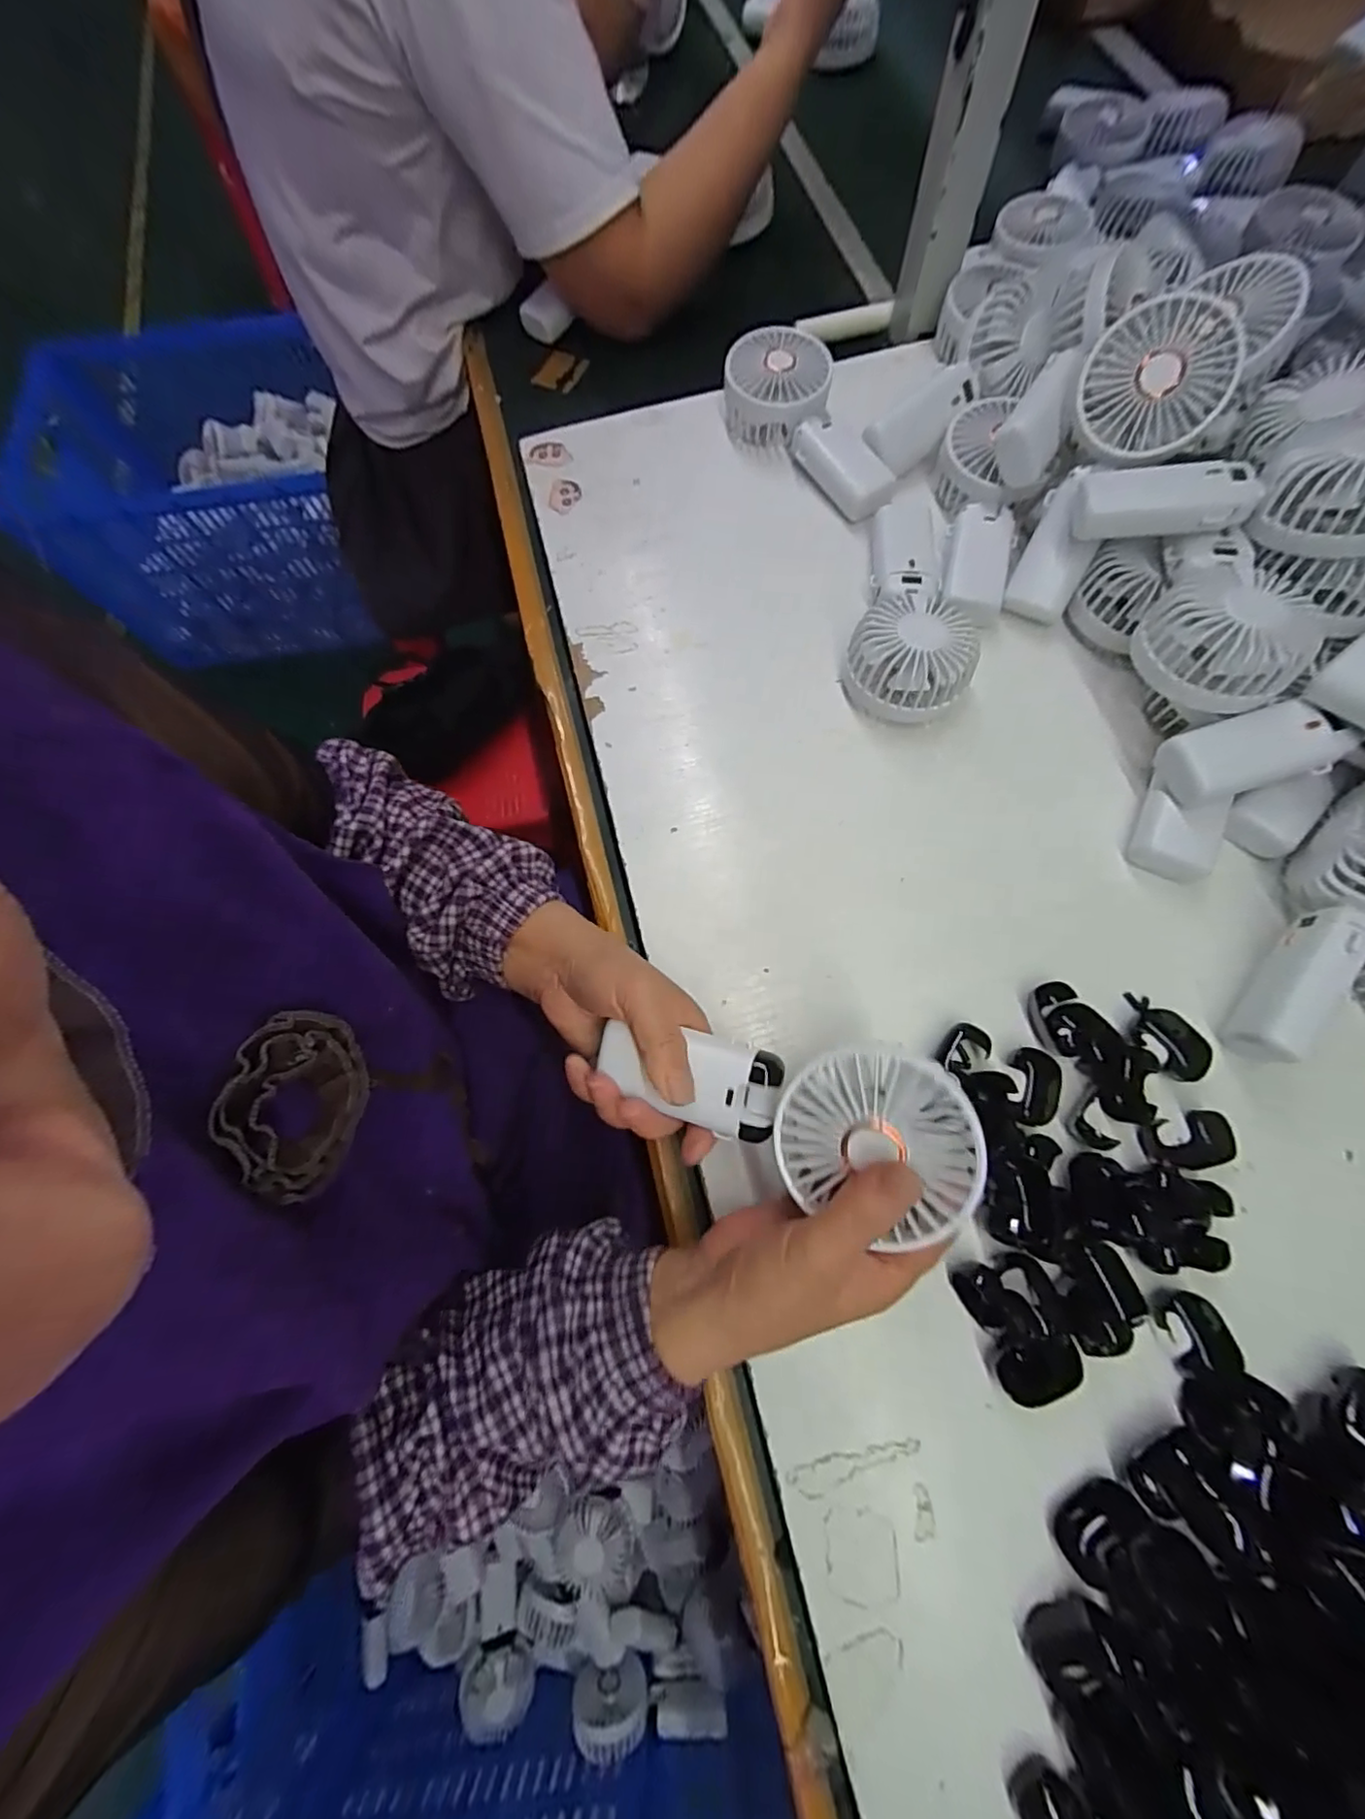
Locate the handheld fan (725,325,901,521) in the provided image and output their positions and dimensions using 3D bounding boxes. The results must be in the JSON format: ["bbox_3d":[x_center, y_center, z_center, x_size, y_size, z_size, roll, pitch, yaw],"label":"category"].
[{"bbox_3d":[0.109,-0.394,0.489,0.080,0.048,0.178,-38,76,-7],"label":"handheld fan"}]

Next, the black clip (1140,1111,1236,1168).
[{"bbox_3d":[0.283,0.131,0.335,0.040,0.016,0.028,-11,72,-3],"label":"black clip"}]

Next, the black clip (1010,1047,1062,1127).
[{"bbox_3d":[0.208,0.103,0.348,0.025,0.010,0.043,5,72,3],"label":"black clip"}]

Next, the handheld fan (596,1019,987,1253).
[{"bbox_3d":[0.042,0.095,0.278,0.172,0.030,0.070,8,71,24],"label":"handheld fan"}]

